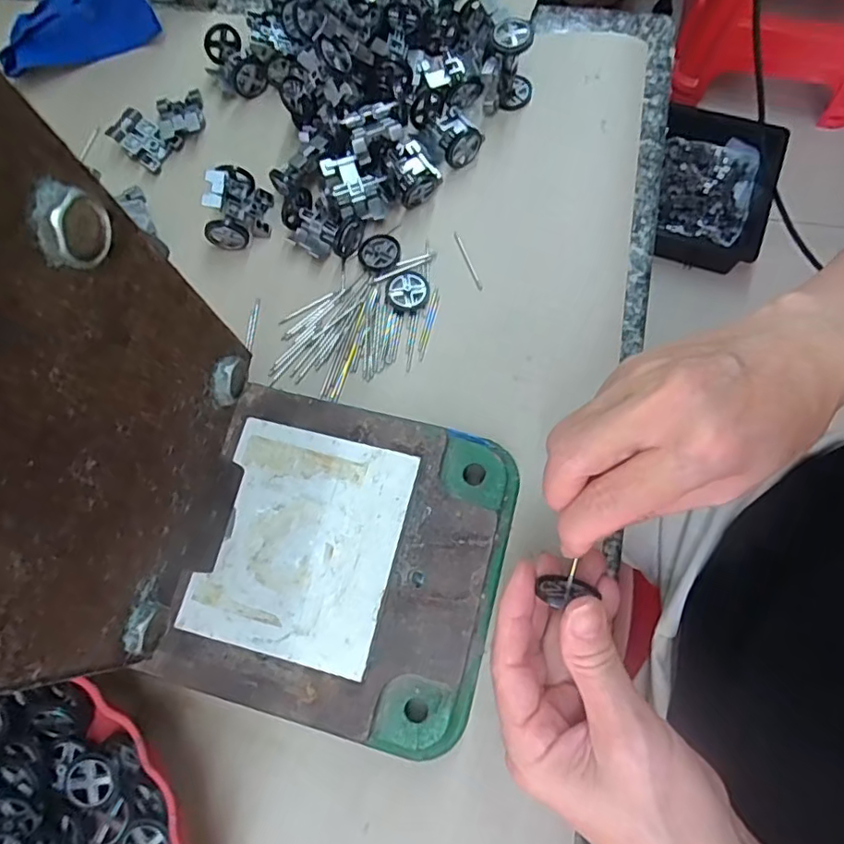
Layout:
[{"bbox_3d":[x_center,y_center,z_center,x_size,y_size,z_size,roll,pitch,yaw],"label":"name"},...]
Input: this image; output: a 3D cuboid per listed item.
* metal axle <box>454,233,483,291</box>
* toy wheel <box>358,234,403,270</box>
[{"bbox_3d":[0.029,-0.105,0.368,0.004,0.004,0.045,-20,75,-4],"label":"metal axle"},{"bbox_3d":[-0.028,-0.112,0.372,0.026,0.004,0.026,-1,73,4],"label":"toy wheel"}]

